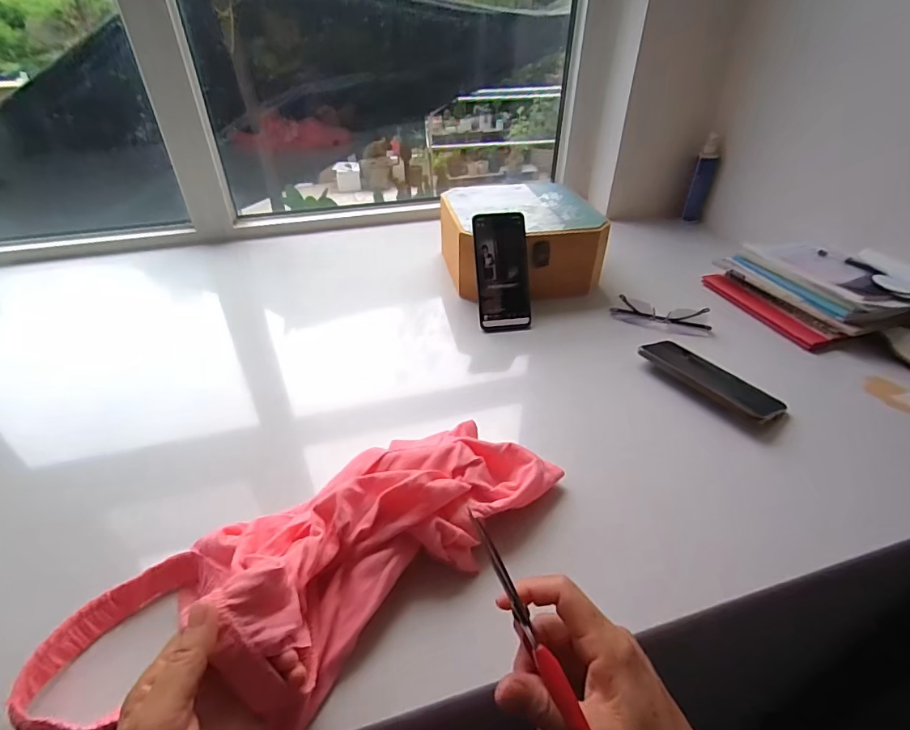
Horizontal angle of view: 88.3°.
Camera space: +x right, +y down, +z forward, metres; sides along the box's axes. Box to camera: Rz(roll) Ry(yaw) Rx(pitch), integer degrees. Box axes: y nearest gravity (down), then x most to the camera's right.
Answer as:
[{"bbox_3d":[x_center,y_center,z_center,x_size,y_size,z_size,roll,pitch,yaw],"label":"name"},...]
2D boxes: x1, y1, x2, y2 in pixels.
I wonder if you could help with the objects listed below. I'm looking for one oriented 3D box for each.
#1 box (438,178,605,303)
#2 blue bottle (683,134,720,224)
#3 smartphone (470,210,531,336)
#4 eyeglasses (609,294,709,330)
[{"bbox_3d":[0.107,-0.223,0.808,0.235,0.109,0.255,-9,39,-9],"label":"box"},{"bbox_3d":[0.534,-0.396,1.013,0.040,0.179,0.031,18,43,23],"label":"blue bottle"},{"bbox_3d":[0.069,-0.133,0.678,0.077,0.166,0.013,-6,7,-5],"label":"smartphone"},{"bbox_3d":[0.308,-0.078,0.702,0.137,0.023,0.039,15,41,19],"label":"eyeglasses"}]

